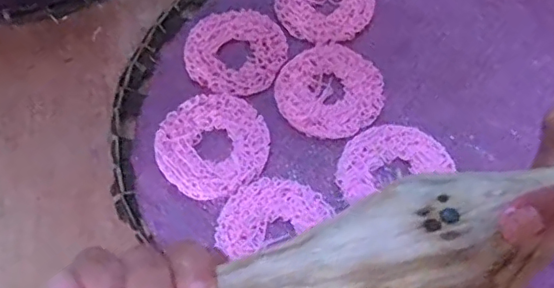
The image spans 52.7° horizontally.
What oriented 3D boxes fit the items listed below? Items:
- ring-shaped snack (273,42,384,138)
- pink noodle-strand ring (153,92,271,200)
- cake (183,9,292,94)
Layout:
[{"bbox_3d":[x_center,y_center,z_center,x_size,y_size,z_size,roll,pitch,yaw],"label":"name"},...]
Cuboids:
[{"bbox_3d":[0.041,-0.042,0.426,0.077,0.004,0.079,-1,62,1],"label":"ring-shaped snack"},{"bbox_3d":[-0.046,-0.001,0.404,0.079,0.006,0.080,-1,62,1],"label":"pink noodle-strand ring"},{"bbox_3d":[-0.033,-0.076,0.444,0.078,0.004,0.078,-1,62,1],"label":"cake"}]

